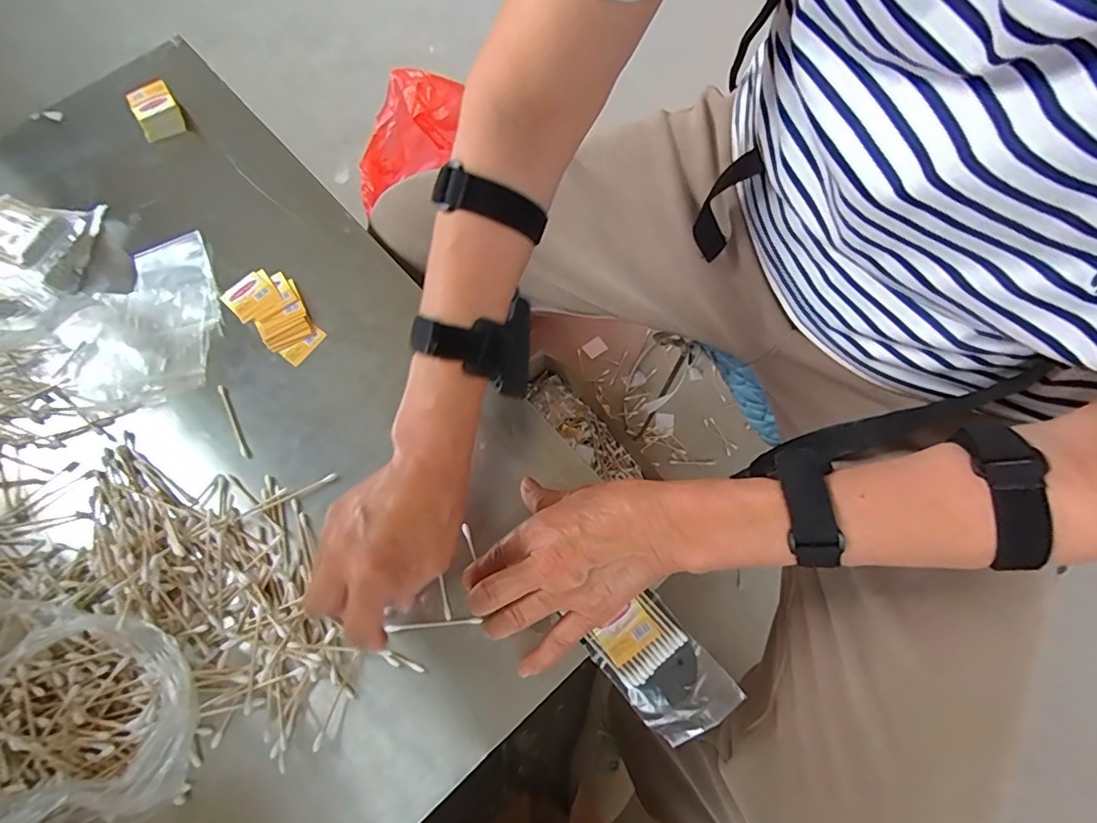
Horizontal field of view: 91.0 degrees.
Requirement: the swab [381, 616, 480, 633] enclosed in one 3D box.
[{"bbox_3d":[-0.080,0.155,0.393,0.063,0.005,0.005,-5,70,-2],"label":"swab"}]

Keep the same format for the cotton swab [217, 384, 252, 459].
[{"bbox_3d":[-0.264,0.008,0.452,0.007,0.004,0.072,-27,72,-10],"label":"cotton swab"}]

